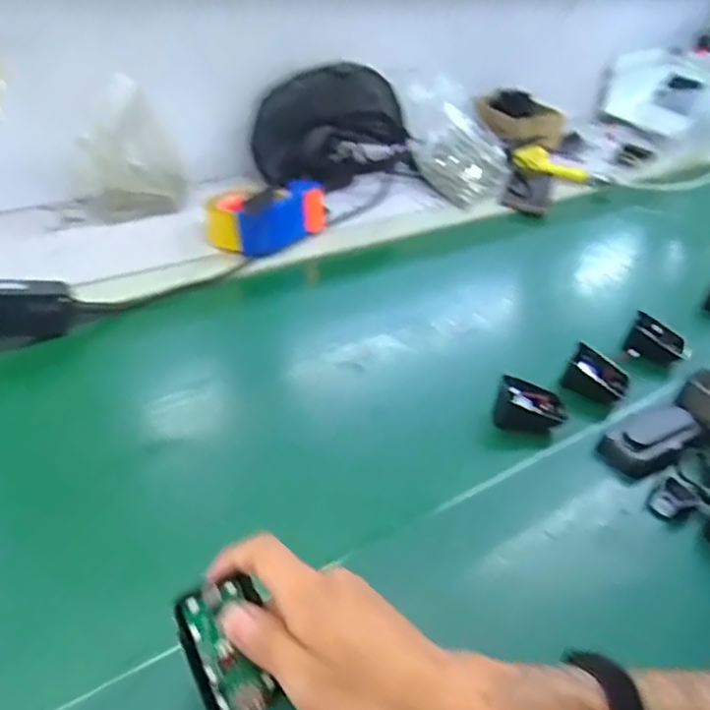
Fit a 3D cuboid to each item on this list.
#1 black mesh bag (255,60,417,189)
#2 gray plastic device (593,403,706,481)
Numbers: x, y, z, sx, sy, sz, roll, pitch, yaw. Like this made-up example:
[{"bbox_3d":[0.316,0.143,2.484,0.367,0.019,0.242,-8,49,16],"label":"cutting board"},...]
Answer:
[{"bbox_3d":[-0.039,-0.372,1.013,0.270,0.198,0.051,3,41,9],"label":"black mesh bag"},{"bbox_3d":[0.275,0.079,0.569,0.100,0.025,0.049,-15,40,-26],"label":"gray plastic device"}]

